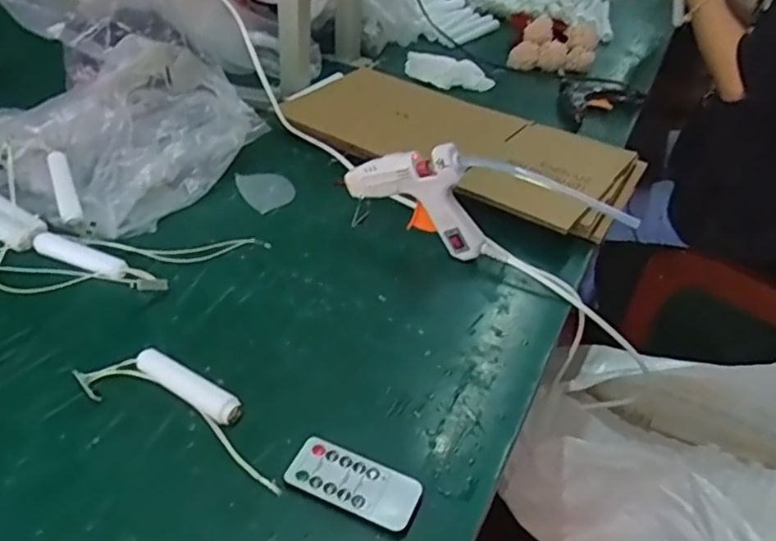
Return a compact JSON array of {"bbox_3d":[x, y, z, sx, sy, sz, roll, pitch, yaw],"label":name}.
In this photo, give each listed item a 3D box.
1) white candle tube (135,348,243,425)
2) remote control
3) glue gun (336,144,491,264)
[{"bbox_3d":[-0.143,0.081,0.457,0.093,0.014,0.019,26,43,25],"label":"white candle tube"},{"bbox_3d":[-0.022,0.135,0.408,0.083,0.006,0.039,19,40,17],"label":"remote control"},{"bbox_3d":[0.025,-0.070,0.596,0.139,0.107,0.023,17,39,15],"label":"glue gun"}]

